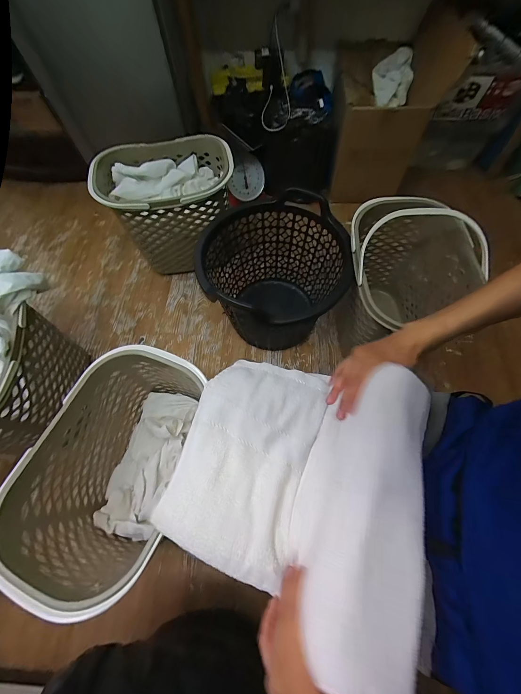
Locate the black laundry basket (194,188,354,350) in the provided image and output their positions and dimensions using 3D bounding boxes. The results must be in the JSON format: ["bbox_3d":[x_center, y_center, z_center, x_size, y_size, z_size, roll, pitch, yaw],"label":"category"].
[{"bbox_3d":[0.043,-0.214,0.929,0.419,0.372,0.444,0,65,1],"label":"black laundry basket"}]

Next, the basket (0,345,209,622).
[{"bbox_3d":[-0.320,0.275,0.676,0.287,0.317,0.456,12,66,6],"label":"basket"}]

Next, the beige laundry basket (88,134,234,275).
[{"bbox_3d":[-0.329,-0.543,1.072,0.434,0.354,0.348,2,65,2],"label":"beige laundry basket"}]

